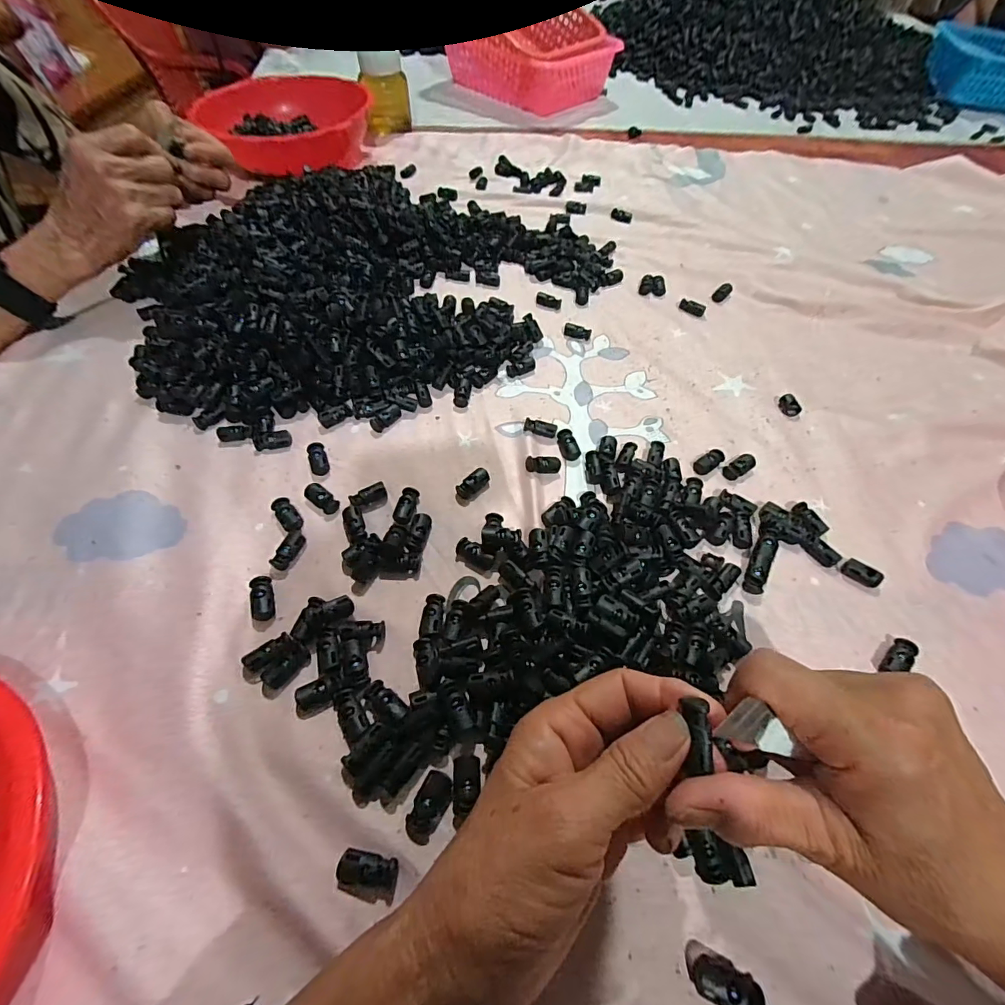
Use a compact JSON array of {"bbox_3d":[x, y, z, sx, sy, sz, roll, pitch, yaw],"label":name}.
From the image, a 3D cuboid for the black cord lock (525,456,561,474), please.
[{"bbox_3d":[0.032,-0.030,0.355,0.029,0.009,0.011,2,57,-15],"label":"black cord lock"}]

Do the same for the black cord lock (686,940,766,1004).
[{"bbox_3d":[0.099,0.214,0.201,0.031,0.008,0.016,23,61,13],"label":"black cord lock"}]

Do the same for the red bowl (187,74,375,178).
[{"bbox_3d":[-0.308,-0.524,0.650,0.237,0.068,0.222,-7,58,-5],"label":"red bowl"}]

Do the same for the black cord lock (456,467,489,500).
[{"bbox_3d":[-0.022,-0.014,0.349,0.026,0.010,0.013,-40,66,-22],"label":"black cord lock"}]

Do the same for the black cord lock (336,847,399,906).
[{"bbox_3d":[-0.065,0.179,0.216,0.028,0.007,0.018,9,58,5],"label":"black cord lock"}]

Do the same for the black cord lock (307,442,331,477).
[{"bbox_3d":[-0.145,-0.034,0.357,0.014,0.007,0.030,-23,61,-14],"label":"black cord lock"}]

